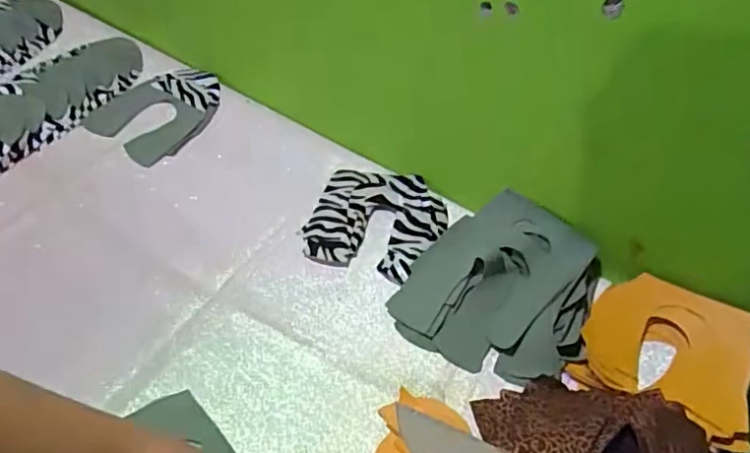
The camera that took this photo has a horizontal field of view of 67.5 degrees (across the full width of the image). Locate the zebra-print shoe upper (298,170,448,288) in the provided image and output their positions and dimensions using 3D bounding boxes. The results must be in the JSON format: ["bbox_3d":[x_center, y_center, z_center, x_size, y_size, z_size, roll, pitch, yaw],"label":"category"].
[{"bbox_3d":[0.002,-0.007,0.691,0.160,0.012,0.152,14,52,6],"label":"zebra-print shoe upper"}]

